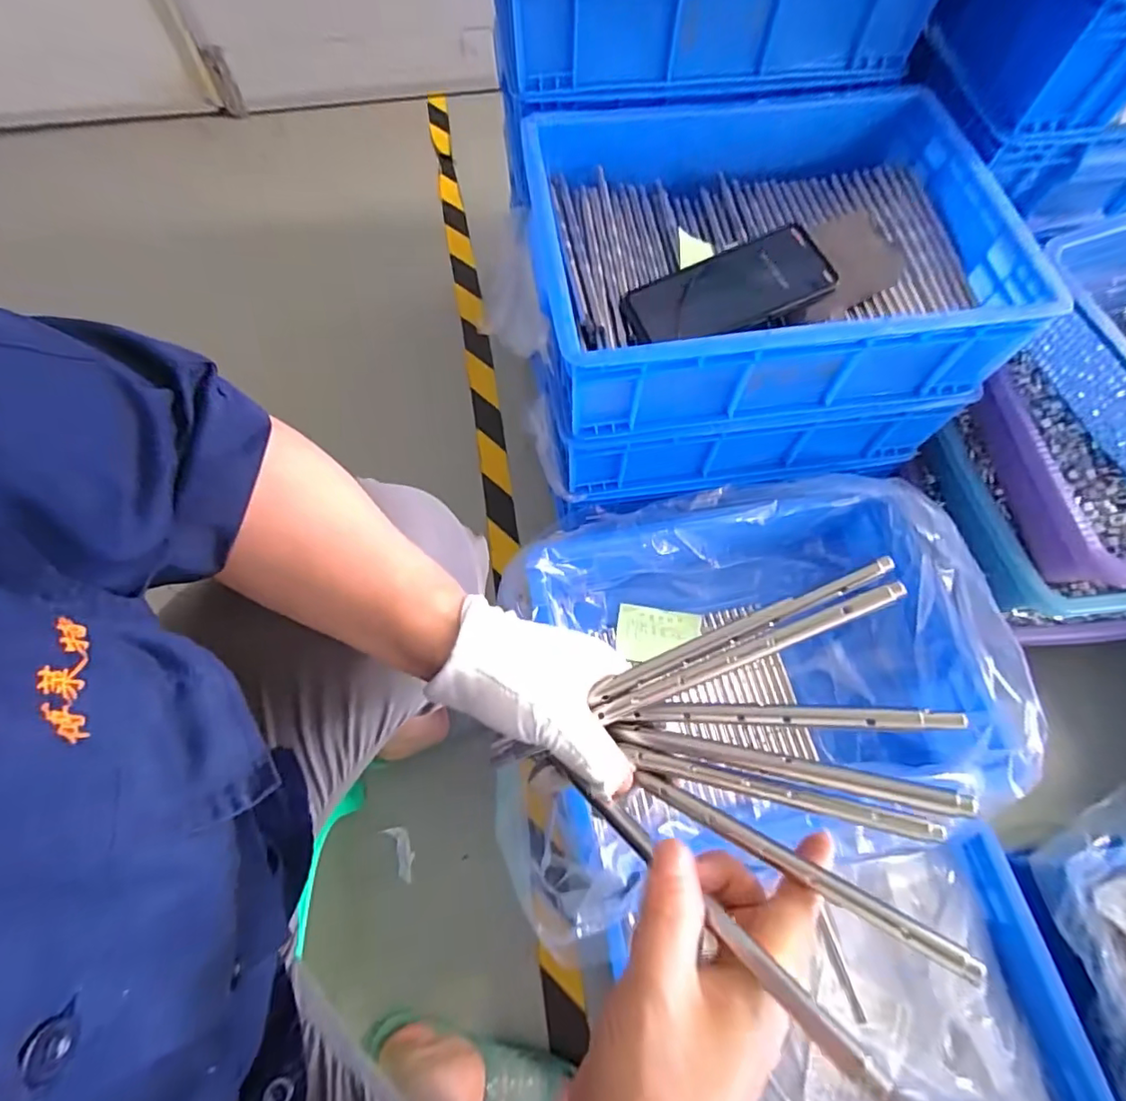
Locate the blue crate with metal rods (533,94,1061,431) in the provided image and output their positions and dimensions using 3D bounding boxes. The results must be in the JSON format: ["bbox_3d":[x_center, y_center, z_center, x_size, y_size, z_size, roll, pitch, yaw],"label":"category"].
[{"bbox_3d":[0.178,-0.282,0.523,0.393,0.109,0.307,-7,67,-3],"label":"blue crate with metal rods"}]

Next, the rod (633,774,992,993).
[{"bbox_3d":[0.089,0.126,0.225,0.134,0.004,0.010,18,65,36],"label":"rod"}]

